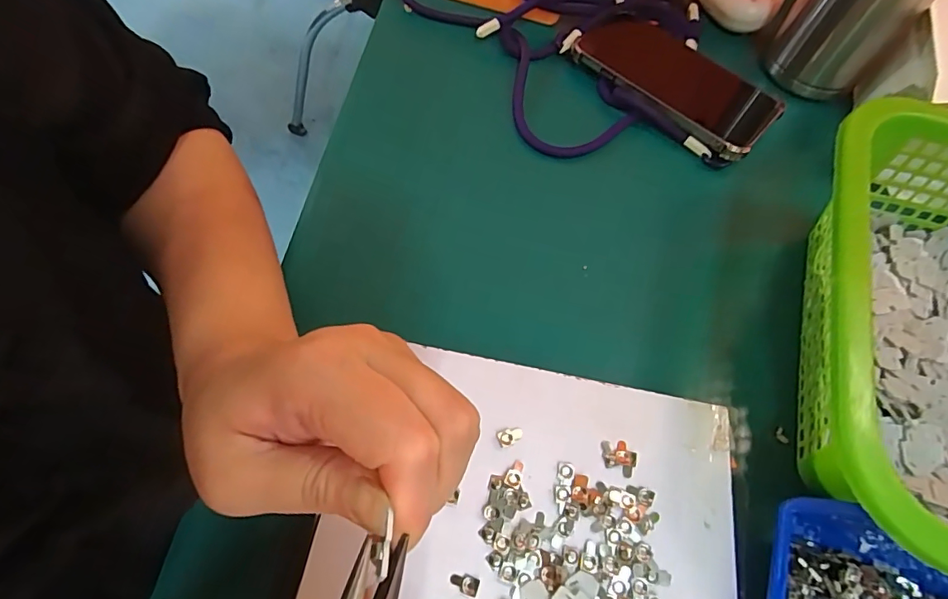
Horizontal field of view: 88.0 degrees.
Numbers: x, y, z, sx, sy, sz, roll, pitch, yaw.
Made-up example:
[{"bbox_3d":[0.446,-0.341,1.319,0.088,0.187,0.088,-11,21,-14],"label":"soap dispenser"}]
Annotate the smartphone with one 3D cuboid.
[{"bbox_3d":[0.168,-0.183,0.408,0.164,0.015,0.090,40,68,13],"label":"smartphone"}]

